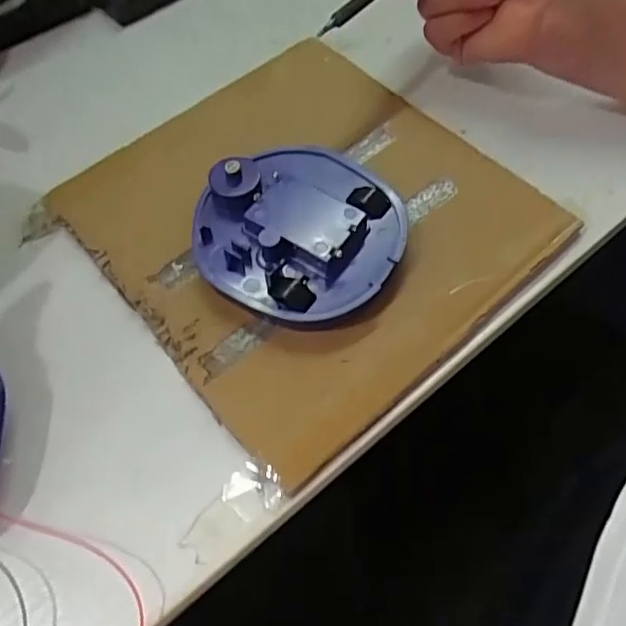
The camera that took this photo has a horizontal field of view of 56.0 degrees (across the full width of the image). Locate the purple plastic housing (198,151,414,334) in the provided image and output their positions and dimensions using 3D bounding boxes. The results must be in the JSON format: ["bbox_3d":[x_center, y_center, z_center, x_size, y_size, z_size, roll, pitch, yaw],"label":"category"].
[{"bbox_3d":[-0.004,-0.045,0.310,0.101,0.032,0.104,0,61,1],"label":"purple plastic housing"}]

